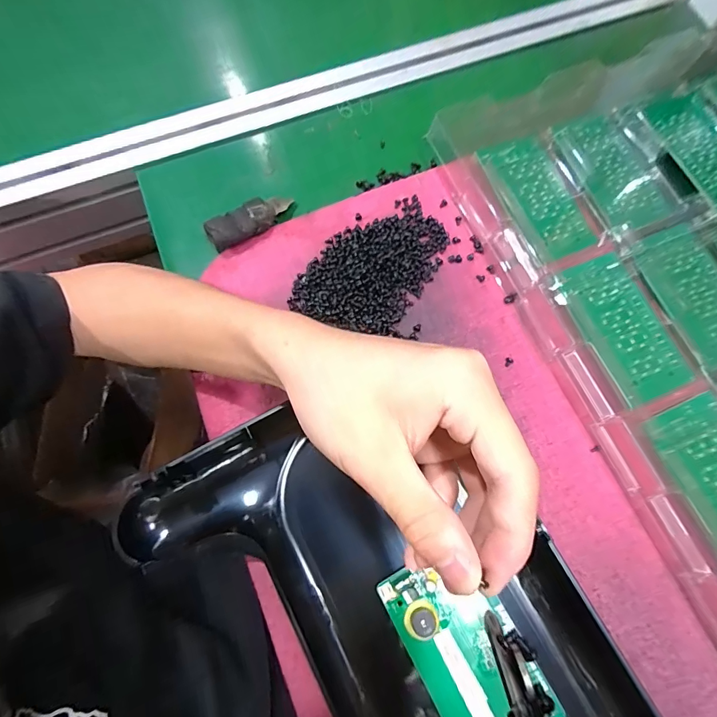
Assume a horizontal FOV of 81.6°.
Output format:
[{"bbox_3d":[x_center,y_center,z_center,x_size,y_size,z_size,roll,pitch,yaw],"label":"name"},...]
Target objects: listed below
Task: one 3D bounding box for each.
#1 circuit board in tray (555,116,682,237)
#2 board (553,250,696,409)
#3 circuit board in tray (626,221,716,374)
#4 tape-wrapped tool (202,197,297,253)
[{"bbox_3d":[0.204,-0.148,0.332,0.060,0.012,0.101,-22,75,-6],"label":"circuit board in tray"},{"bbox_3d":[0.187,-0.024,0.295,0.058,0.010,0.106,-23,76,-7],"label":"board"},{"bbox_3d":[0.250,-0.049,0.305,0.062,0.006,0.104,-24,76,-7],"label":"circuit board in tray"},{"bbox_3d":[-0.082,-0.106,0.318,0.068,0.015,0.023,-28,74,-10],"label":"tape-wrapped tool"}]

